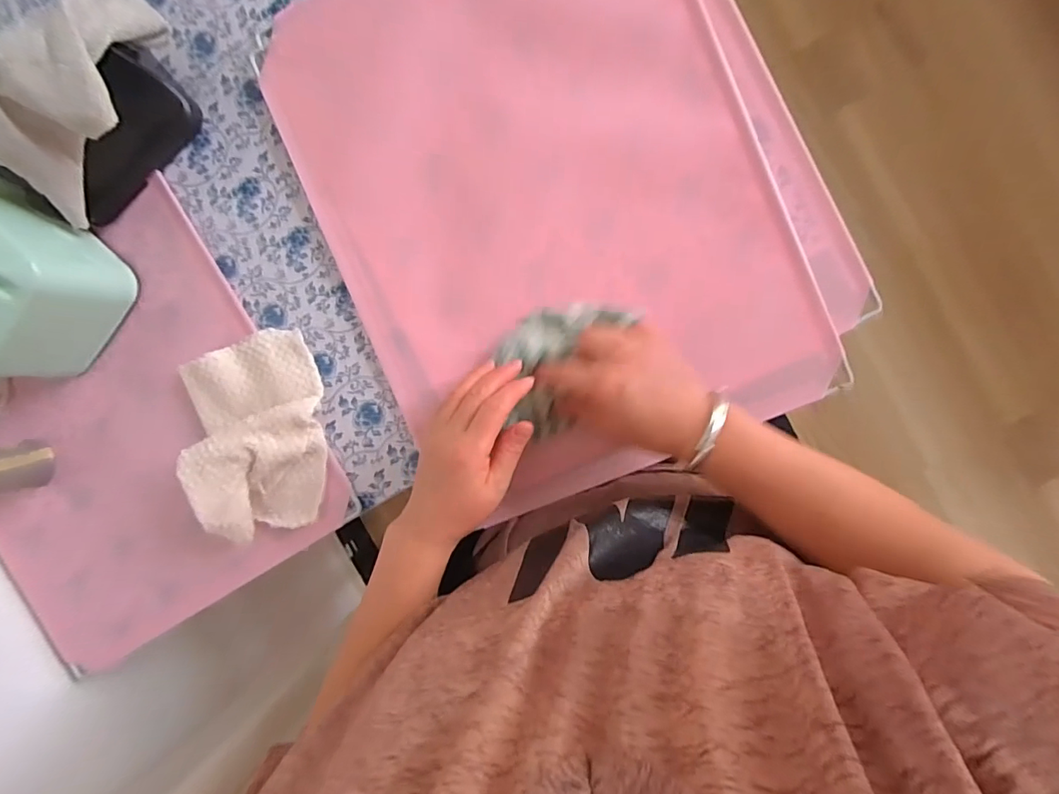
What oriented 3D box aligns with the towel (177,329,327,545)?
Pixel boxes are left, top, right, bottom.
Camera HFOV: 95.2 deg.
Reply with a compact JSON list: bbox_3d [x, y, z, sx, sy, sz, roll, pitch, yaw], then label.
[{"bbox_3d":[-0.231,0.033,0.406,0.110,0.044,0.169,-10,93,5],"label":"towel"}]

